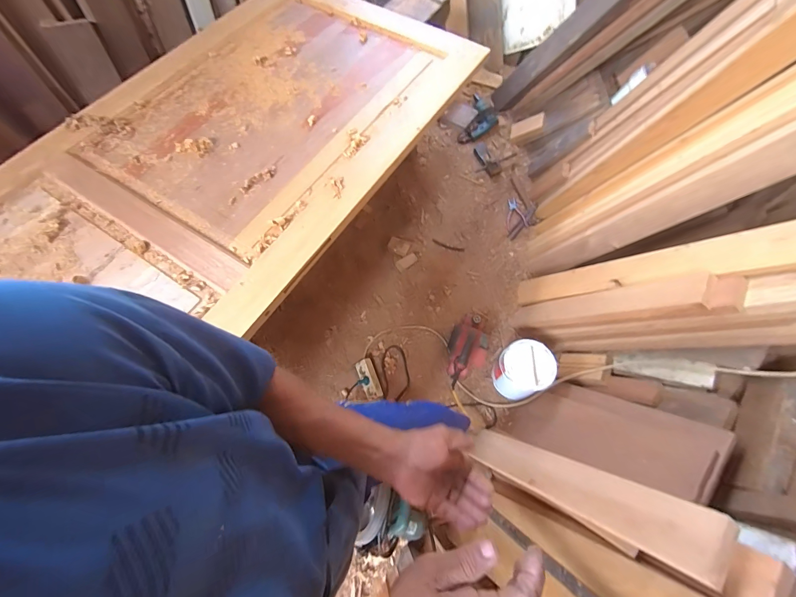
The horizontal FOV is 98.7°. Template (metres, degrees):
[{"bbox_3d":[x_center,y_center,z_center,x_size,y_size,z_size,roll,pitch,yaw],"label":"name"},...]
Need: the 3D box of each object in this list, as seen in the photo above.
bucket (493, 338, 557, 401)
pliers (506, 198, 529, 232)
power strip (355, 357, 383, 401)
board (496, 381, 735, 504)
[{"bbox_3d":[0.457,0.269,1.276,0.180,0.197,0.183,0,69,-1],"label":"bucket"},{"bbox_3d":[0.551,-0.403,1.632,0.100,0.012,0.167,-9,68,-6],"label":"pliers"},{"bbox_3d":[-0.119,0.309,1.338,0.076,0.038,0.150,-18,57,-9],"label":"power strip"},{"bbox_3d":[0.625,0.398,1.072,0.264,0.601,0.031,-44,107,-26],"label":"board"}]

